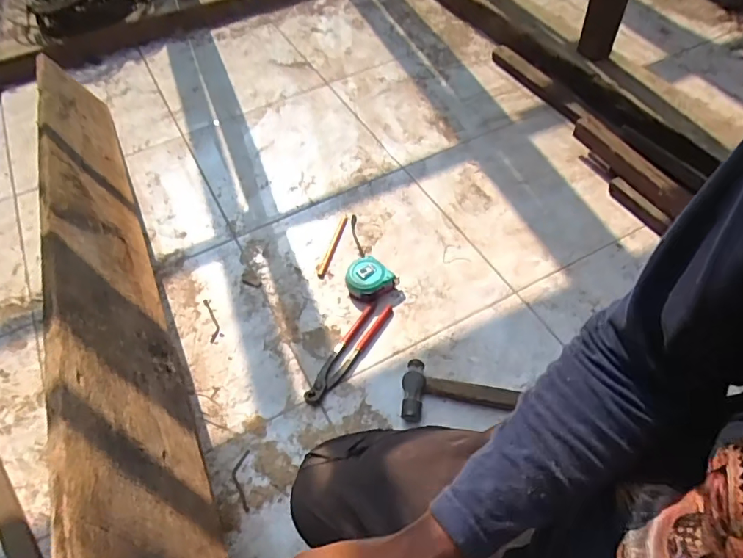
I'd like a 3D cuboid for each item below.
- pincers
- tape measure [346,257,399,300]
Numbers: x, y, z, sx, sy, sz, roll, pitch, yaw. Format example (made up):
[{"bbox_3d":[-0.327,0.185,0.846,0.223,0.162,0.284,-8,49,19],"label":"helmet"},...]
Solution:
[{"bbox_3d":[-0.038,0.121,0.863,0.045,0.016,0.215,24,59,22],"label":"pincers"},{"bbox_3d":[-0.006,0.001,0.936,0.074,0.042,0.079,-40,59,-22],"label":"tape measure"}]

